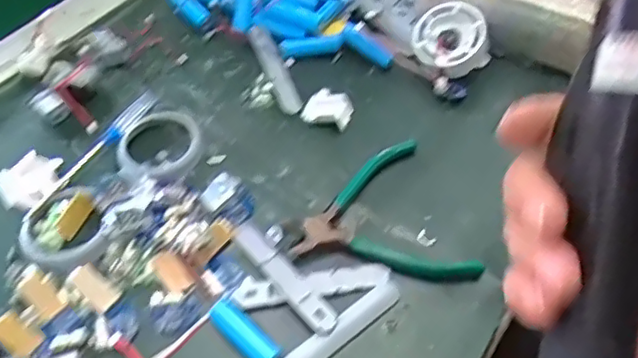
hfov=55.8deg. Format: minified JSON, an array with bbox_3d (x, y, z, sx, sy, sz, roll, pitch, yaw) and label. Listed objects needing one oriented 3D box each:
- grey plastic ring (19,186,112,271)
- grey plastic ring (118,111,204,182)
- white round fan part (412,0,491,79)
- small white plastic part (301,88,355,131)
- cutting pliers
[{"bbox_3d":[-0.164,0.032,0.385,0.052,0.010,0.060,-22,56,-17],"label":"grey plastic ring"},{"bbox_3d":[-0.114,-0.022,0.430,0.056,0.012,0.058,1,53,-1],"label":"grey plastic ring"},{"bbox_3d":[0.106,-0.111,0.485,0.058,0.028,0.055,27,90,20],"label":"white round fan part"},{"bbox_3d":[0.008,-0.054,0.462,0.036,0.013,0.032,18,54,12],"label":"small white plastic part"},{"bbox_3d":[0.052,0.014,0.407,0.114,0.020,0.107,11,53,7],"label":"cutting pliers"}]

